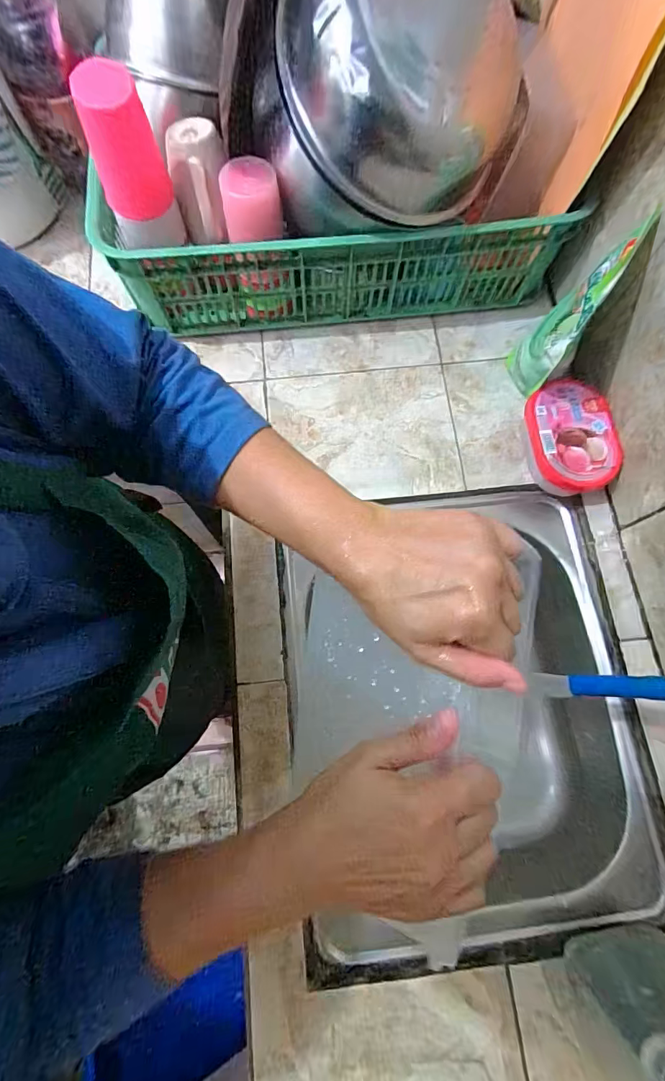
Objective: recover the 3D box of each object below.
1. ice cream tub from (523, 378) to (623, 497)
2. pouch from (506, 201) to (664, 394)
[{"bbox_3d":[0.298,-0.126,0.558,0.102,0.052,0.146,-6,74,-2],"label":"ice cream tub"},{"bbox_3d":[0.265,-0.260,0.511,0.052,0.215,0.112,32,76,8],"label":"pouch"}]

